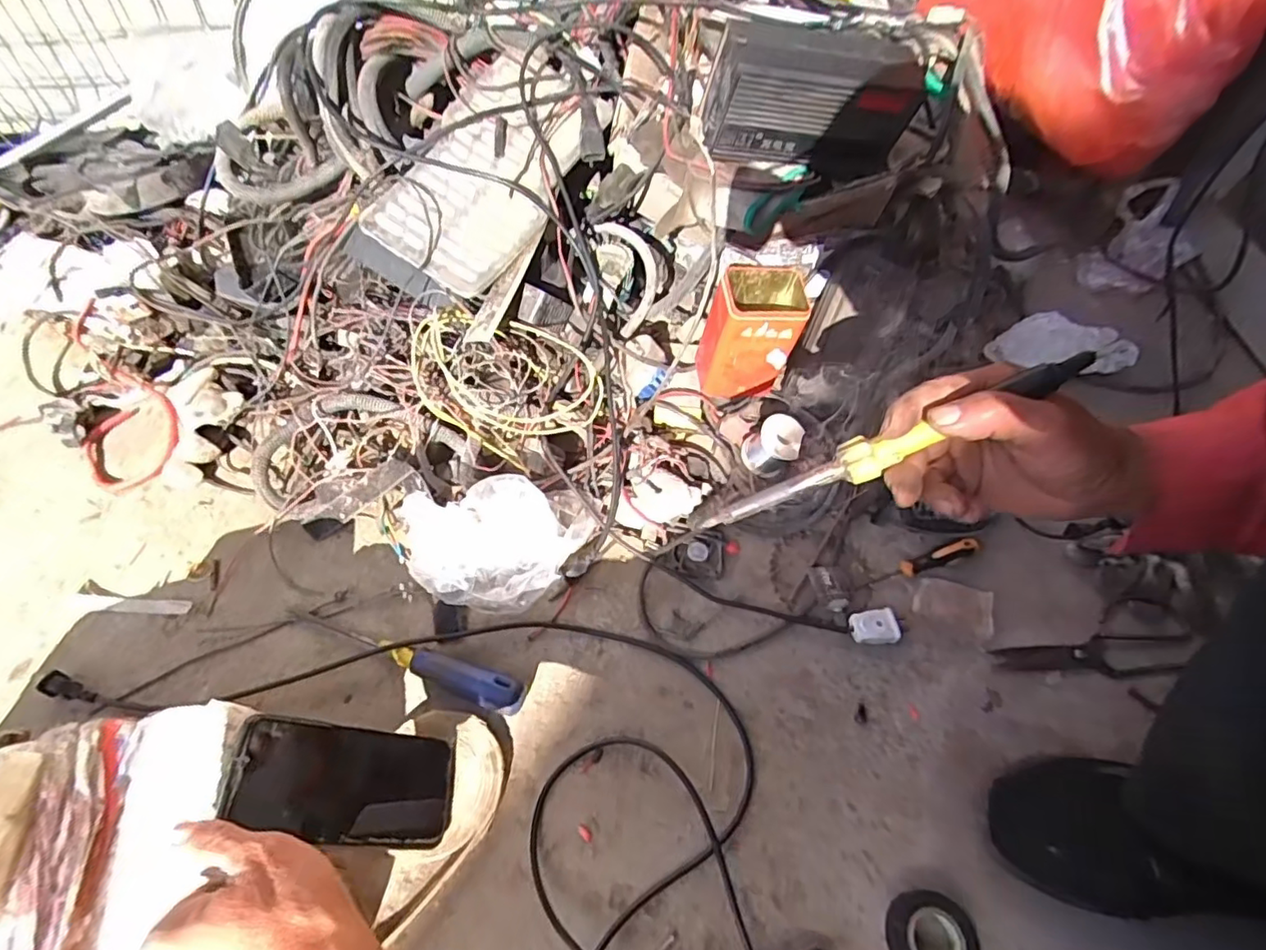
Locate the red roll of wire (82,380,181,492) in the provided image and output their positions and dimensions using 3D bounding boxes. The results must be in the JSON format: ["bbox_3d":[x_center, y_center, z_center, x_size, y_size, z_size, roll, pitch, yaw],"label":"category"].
[{"bbox_3d":[-0.575,-0.047,0.684,0.105,0.038,0.126,-32,62,-20],"label":"red roll of wire"}]

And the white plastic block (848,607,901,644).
[{"bbox_3d":[0.234,0.148,0.582,0.047,0.017,0.033,-6,57,-7],"label":"white plastic block"}]

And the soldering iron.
[{"bbox_3d":[0.149,-0.013,0.376,0.248,0.019,0.020,-26,51,20],"label":"soldering iron"}]

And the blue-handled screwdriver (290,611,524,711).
[{"bbox_3d":[-0.213,0.166,0.559,0.242,0.026,0.029,19,58,9],"label":"blue-handled screwdriver"}]

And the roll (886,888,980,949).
[{"bbox_3d":[0.220,0.344,0.444,0.062,0.020,0.059,2,57,-2],"label":"roll"}]

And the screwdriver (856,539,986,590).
[{"bbox_3d":[0.296,0.092,0.621,0.132,0.015,0.015,-20,55,1],"label":"screwdriver"}]

